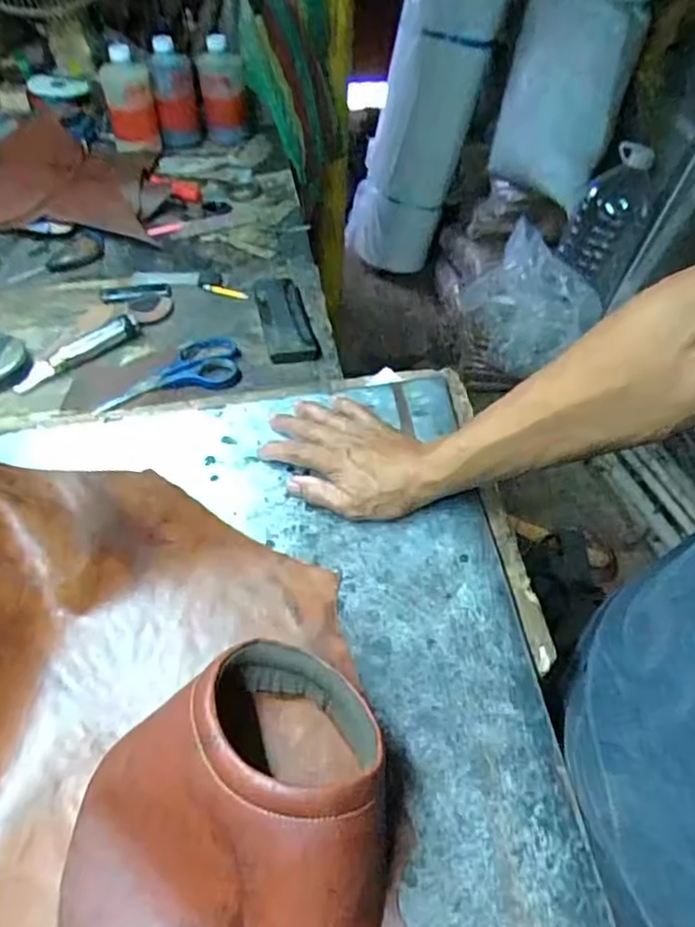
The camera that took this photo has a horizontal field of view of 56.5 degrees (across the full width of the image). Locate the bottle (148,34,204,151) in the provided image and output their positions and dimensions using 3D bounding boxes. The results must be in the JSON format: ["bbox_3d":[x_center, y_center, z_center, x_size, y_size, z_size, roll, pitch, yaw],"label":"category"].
[{"bbox_3d":[-0.278,-0.595,1.049,0.068,0.152,0.060,-8,51,-11],"label":"bottle"}]

